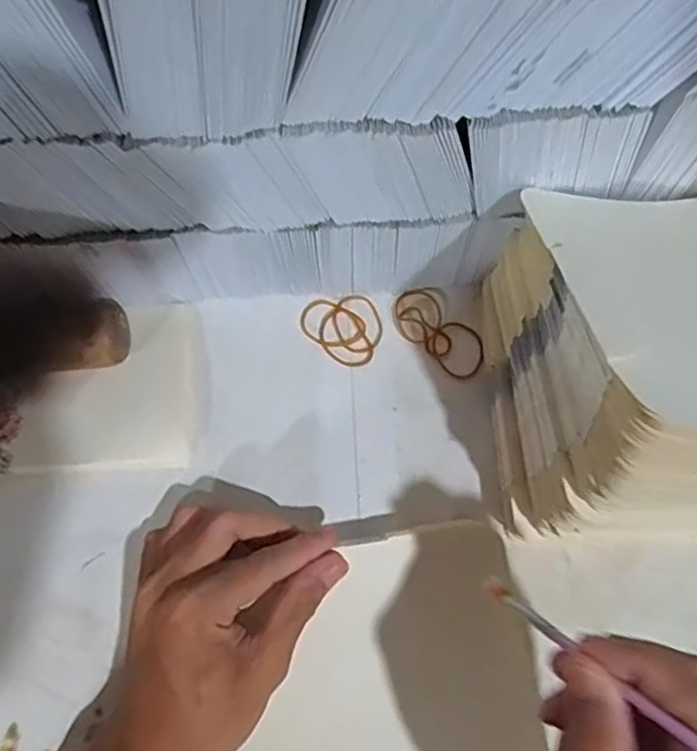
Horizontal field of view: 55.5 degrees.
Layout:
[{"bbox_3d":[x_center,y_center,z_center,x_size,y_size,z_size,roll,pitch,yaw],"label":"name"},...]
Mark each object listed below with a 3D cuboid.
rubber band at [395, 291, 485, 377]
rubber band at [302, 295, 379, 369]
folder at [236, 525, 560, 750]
[{"bbox_3d":[0.057,-0.028,0.425,0.069,0.004,0.034,41,76,14],"label":"rubber band"},{"bbox_3d":[-0.001,-0.033,0.427,0.055,0.005,0.045,41,76,14],"label":"rubber band"},{"bbox_3d":[0.015,0.169,0.331,0.162,0.013,0.165,-4,68,-3],"label":"folder"}]

